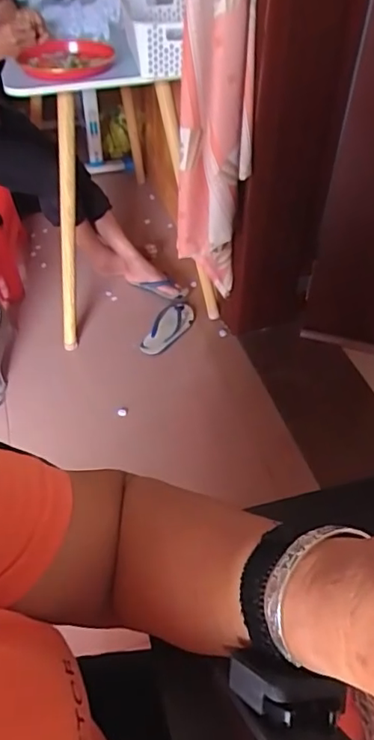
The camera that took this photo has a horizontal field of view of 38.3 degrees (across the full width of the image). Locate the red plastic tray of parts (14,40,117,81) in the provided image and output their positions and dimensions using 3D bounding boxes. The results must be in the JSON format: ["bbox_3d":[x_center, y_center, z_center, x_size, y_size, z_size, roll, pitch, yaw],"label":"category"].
[{"bbox_3d":[-0.267,-0.689,1.187,0.188,0.025,0.217,27,54,21],"label":"red plastic tray of parts"}]

